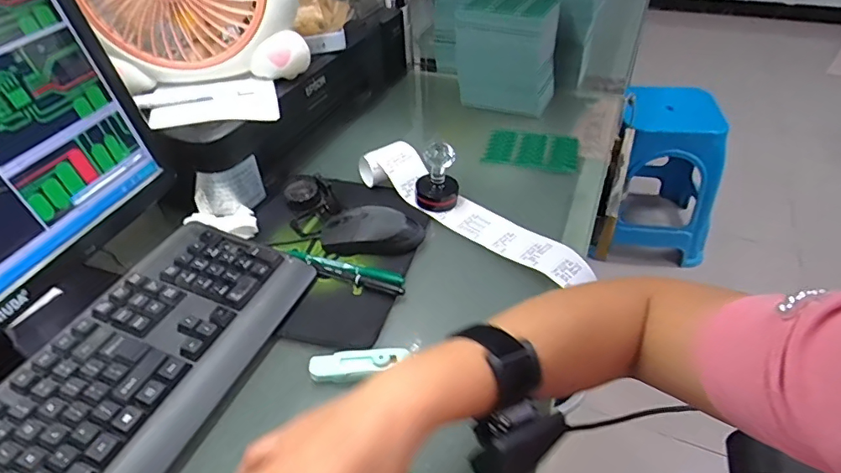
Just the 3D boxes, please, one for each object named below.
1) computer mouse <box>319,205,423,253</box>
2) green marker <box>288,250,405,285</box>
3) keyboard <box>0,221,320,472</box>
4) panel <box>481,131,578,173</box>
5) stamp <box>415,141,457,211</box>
[{"bbox_3d":[-0.054,-0.007,0.554,0.110,0.034,0.050,-2,41,2],"label":"computer mouse"},{"bbox_3d":[-0.082,0.032,0.530,0.138,0.007,0.015,14,44,20],"label":"green marker"},{"bbox_3d":[-0.260,0.146,0.389,0.149,0.040,0.425,12,43,18],"label":"keyboard"},{"bbox_3d":[0.155,-0.120,0.698,0.126,0.007,0.078,12,49,18],"label":"panel"},{"bbox_3d":[0.018,-0.068,0.593,0.053,0.079,0.049,-1,41,3],"label":"stamp"}]

